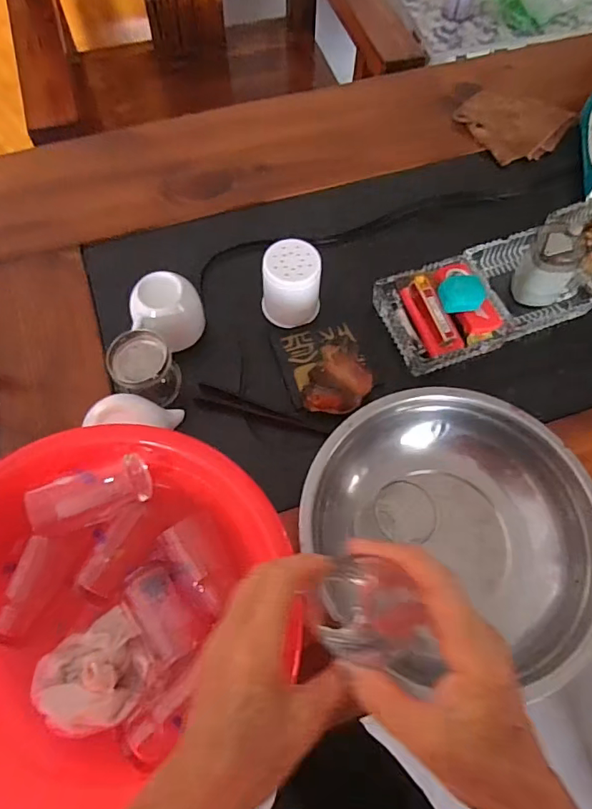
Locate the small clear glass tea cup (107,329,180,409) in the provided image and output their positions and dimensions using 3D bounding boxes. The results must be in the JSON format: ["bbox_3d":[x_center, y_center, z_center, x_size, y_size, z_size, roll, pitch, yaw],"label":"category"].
[{"bbox_3d":[-0.159,-0.035,0.534,0.065,0.064,0.063,1,66,-1],"label":"small clear glass tea cup"}]

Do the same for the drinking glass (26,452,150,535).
[{"bbox_3d":[-0.175,0.079,0.449,0.097,0.051,0.043,-21,68,-10],"label":"drinking glass"}]

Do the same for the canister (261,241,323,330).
[{"bbox_3d":[-0.005,-0.136,0.579,0.065,0.078,0.063,3,66,0],"label":"canister"}]

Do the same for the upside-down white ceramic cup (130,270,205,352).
[{"bbox_3d":[-0.141,-0.099,0.559,0.064,0.070,0.067,1,66,-1],"label":"upside-down white ceramic cup"}]

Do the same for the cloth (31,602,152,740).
[{"bbox_3d":[-0.166,0.219,0.409,0.087,0.031,0.076,-27,69,-13],"label":"cloth"}]

